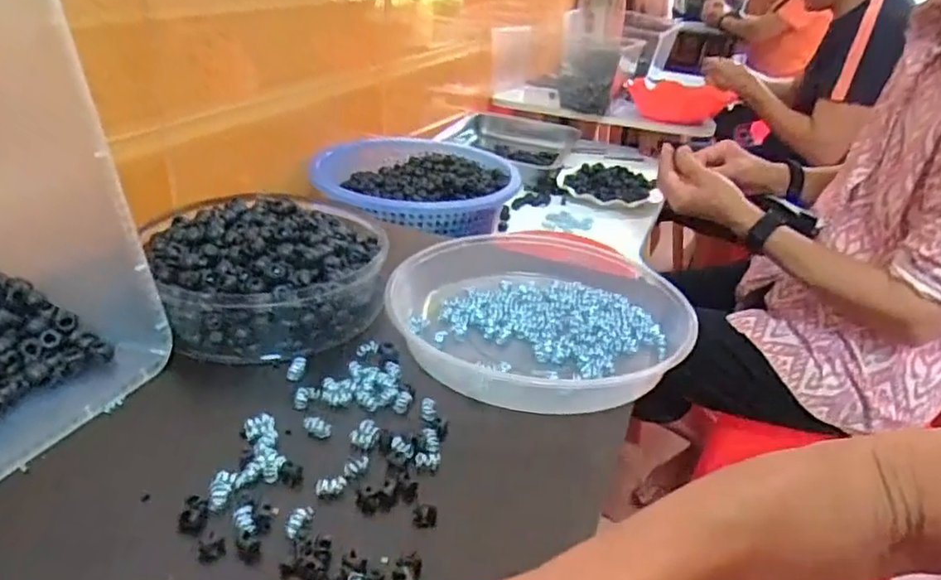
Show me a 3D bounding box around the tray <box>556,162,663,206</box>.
[{"bbox_3d":[0.236,-0.189,1.134,0.157,0.028,0.175,4,29,-2],"label":"tray"}]

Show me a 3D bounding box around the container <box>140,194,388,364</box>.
[{"bbox_3d":[-0.160,-0.023,0.534,0.179,0.065,0.185,4,29,-2],"label":"container"}]

